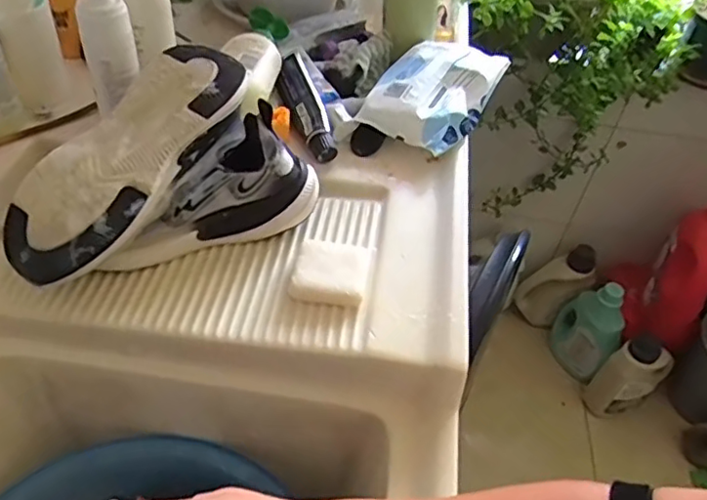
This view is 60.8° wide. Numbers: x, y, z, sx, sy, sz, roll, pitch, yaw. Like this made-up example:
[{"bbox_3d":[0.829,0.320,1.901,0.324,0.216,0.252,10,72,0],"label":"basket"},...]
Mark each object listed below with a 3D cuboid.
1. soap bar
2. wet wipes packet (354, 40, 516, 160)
[{"bbox_3d":[-0.020,0.018,0.551,0.067,0.024,0.066,9,47,1],"label":"soap bar"},{"bbox_3d":[0.099,-0.192,0.726,0.122,0.058,0.199,24,49,15],"label":"wet wipes packet"}]

